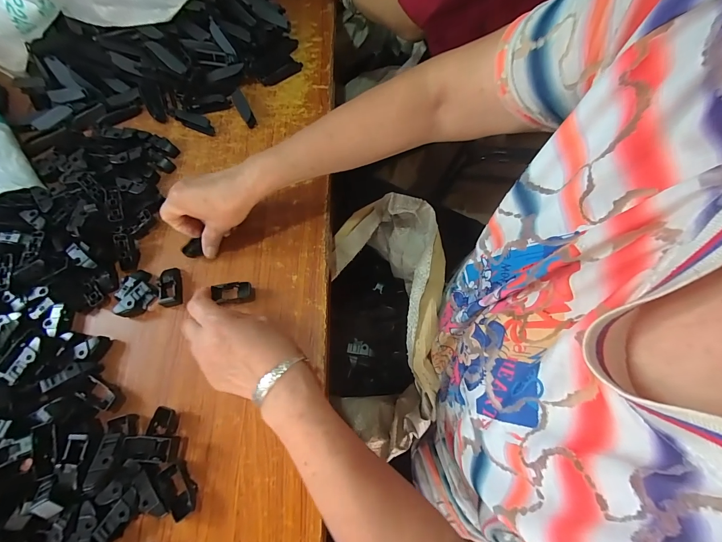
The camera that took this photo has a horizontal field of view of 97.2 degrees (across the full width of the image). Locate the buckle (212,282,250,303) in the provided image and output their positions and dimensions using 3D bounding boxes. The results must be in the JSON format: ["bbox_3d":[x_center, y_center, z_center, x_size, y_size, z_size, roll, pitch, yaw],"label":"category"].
[{"bbox_3d":[-0.159,0.025,0.393,0.048,0.017,0.022,-6,70,-8],"label":"buckle"}]

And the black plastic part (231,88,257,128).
[{"bbox_3d":[-0.186,-0.258,0.504,0.021,0.010,0.083,-26,71,-7],"label":"black plastic part"}]

